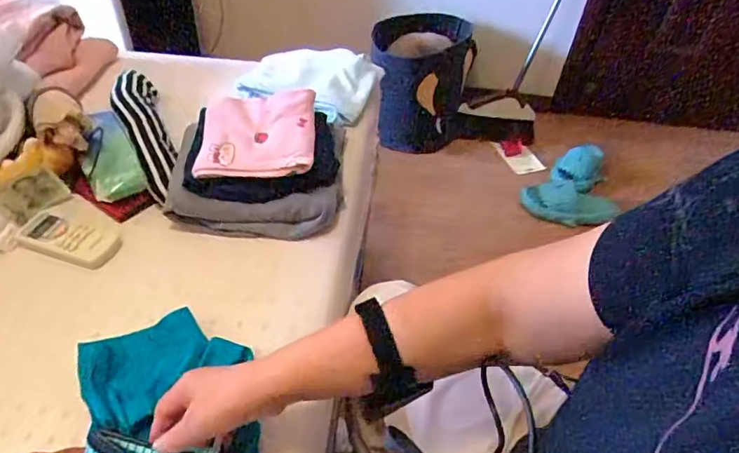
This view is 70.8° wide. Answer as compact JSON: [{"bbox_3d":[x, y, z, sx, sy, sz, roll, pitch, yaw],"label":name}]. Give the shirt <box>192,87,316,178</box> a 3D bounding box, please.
[{"bbox_3d":[-0.153,-0.134,0.718,0.152,0.037,0.159,0,45,-5],"label":"shirt"}]

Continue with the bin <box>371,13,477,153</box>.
[{"bbox_3d":[0.180,-0.504,1.817,0.314,0.367,0.426,-2,45,-7],"label":"bin"}]

